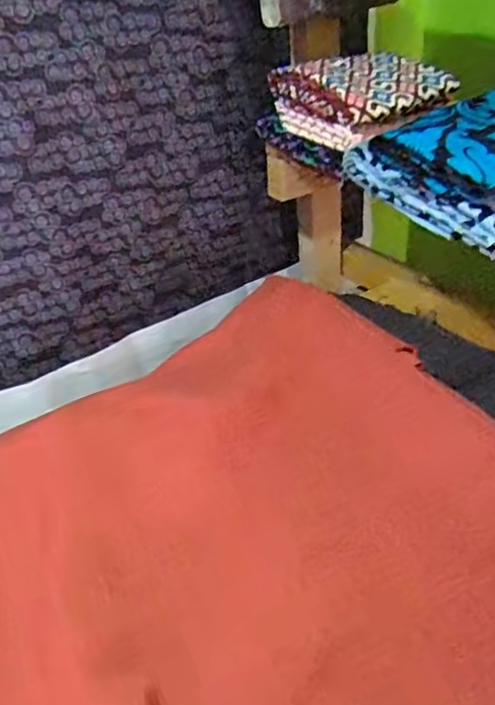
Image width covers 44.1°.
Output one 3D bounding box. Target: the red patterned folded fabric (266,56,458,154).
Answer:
[{"bbox_3d":[0.137,-0.311,0.736,0.158,0.067,0.150,-25,40,-26],"label":"red patterned folded fabric"}]

